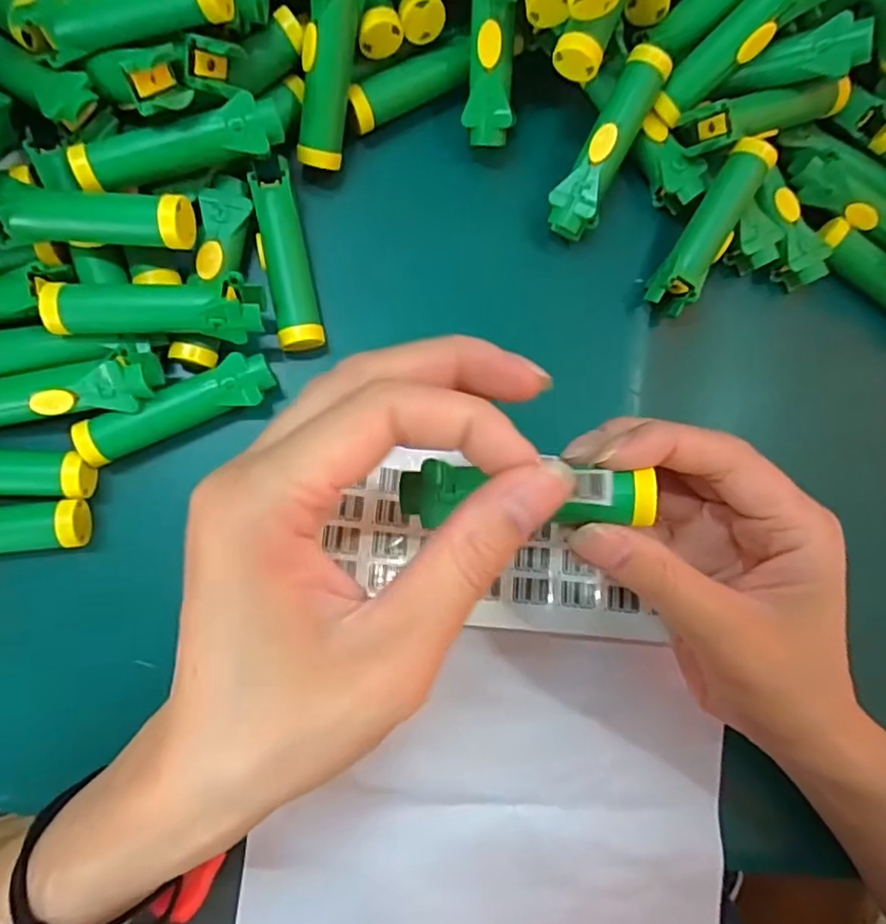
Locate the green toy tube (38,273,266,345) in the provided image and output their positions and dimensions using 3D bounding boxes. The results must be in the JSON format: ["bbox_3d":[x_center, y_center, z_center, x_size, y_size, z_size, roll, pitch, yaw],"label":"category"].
[{"bbox_3d":[-0.112,-0.061,0.246,0.080,0.024,0.024,0,85,-7],"label":"green toy tube"}]

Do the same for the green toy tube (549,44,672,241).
[{"bbox_3d":[0.073,-0.141,0.276,0.021,0.014,0.084,27,98,-4],"label":"green toy tube"}]

